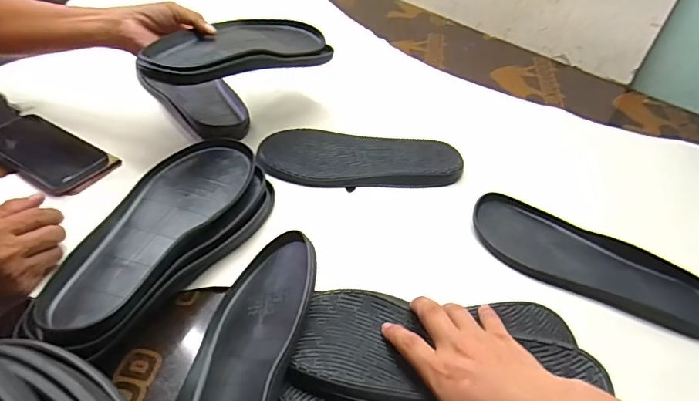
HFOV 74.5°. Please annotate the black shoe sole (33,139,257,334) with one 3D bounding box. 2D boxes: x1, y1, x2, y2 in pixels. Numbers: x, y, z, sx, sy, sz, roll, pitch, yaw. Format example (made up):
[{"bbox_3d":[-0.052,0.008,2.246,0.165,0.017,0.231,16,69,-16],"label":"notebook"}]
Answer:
[{"bbox_3d":[-0.204,0.019,0.490,0.118,0.022,0.279,18,45,10],"label":"black shoe sole"}]

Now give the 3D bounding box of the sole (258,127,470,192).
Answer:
[{"bbox_3d":[0.017,-0.059,0.657,0.279,0.025,0.107,0,43,-5],"label":"sole"}]

